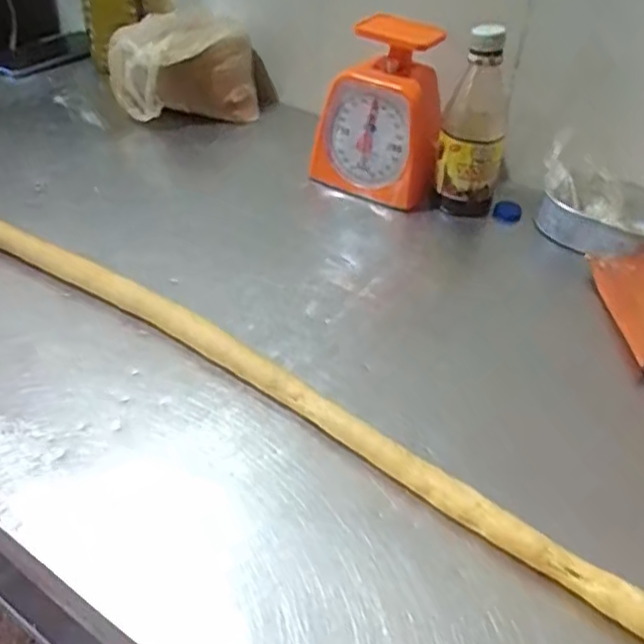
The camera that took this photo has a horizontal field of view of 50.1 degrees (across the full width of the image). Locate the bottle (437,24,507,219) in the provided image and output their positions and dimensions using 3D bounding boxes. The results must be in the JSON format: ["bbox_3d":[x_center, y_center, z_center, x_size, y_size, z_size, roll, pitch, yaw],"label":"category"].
[{"bbox_3d":[0.147,-0.180,0.661,0.059,0.192,0.054,12,40,9],"label":"bottle"}]

